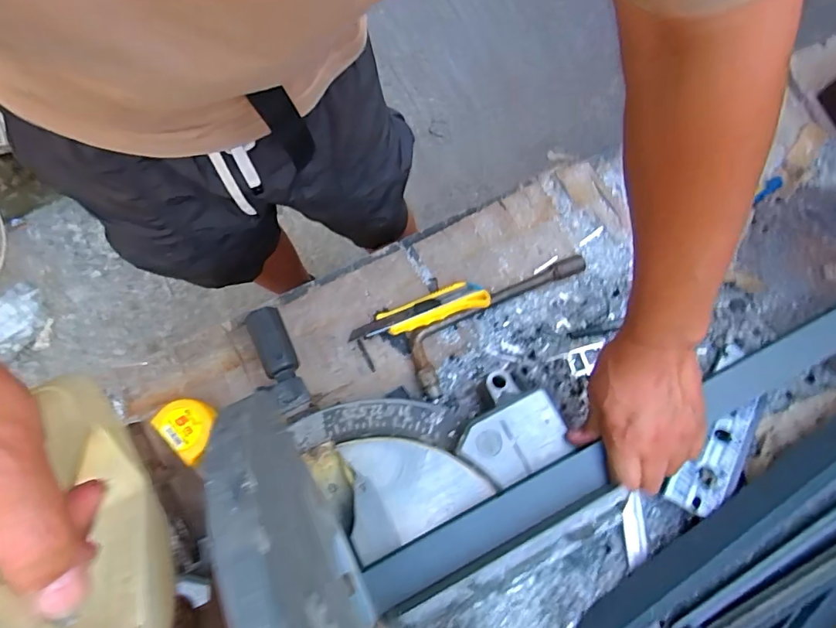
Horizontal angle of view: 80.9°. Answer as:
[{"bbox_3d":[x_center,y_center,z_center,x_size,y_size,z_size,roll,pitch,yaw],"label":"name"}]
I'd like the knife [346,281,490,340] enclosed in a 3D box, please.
[{"bbox_3d":[0.000,-0.003,0.588,0.165,0.034,0.038,-16,73,-4],"label":"knife"}]

